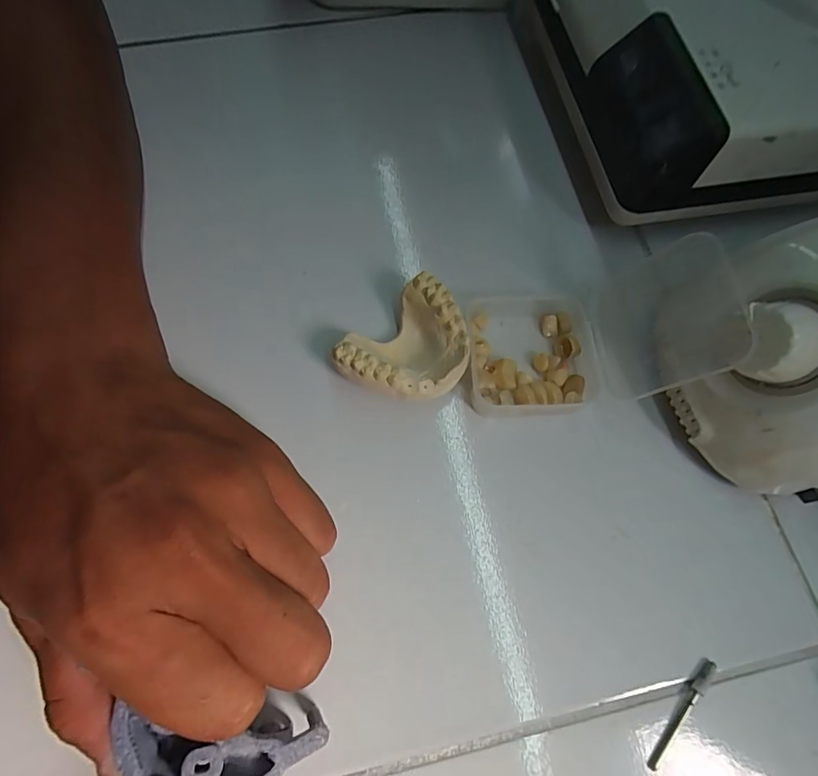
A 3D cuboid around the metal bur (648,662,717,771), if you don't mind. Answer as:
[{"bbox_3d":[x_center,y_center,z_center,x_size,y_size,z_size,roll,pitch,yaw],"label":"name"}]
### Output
[{"bbox_3d":[0.103,0.123,0.172,0.006,0.005,0.044,41,73,13],"label":"metal bur"}]

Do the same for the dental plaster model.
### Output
[{"bbox_3d":[0.002,-0.016,0.206,0.044,0.026,0.056,41,73,13],"label":"dental plaster model"}]

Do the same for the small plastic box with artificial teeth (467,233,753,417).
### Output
[{"bbox_3d":[0.082,-0.026,0.198,0.110,0.057,0.065,-5,70,-3],"label":"small plastic box with artificial teeth"}]

